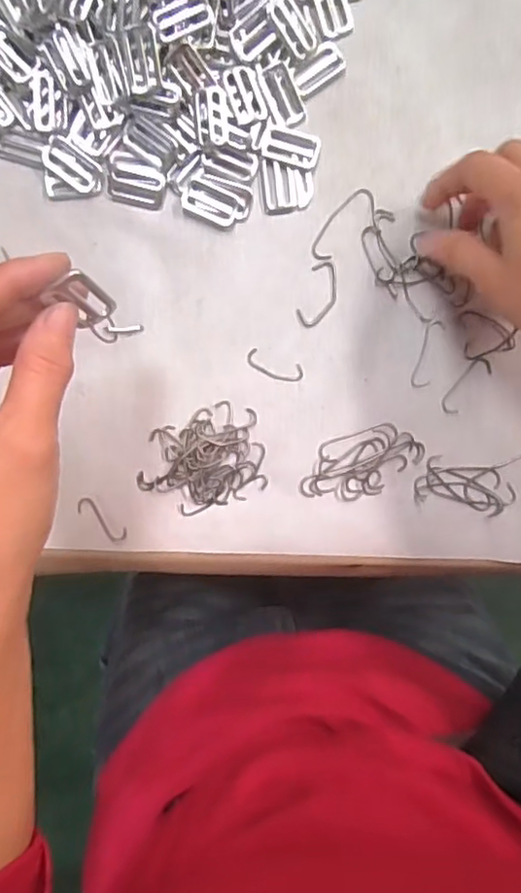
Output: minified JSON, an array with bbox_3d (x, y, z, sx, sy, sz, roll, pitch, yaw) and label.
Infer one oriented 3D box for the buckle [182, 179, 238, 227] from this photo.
[{"bbox_3d":[-0.029,-0.145,0.356,0.032,0.004,0.021,24,94,0],"label":"buckle"}]

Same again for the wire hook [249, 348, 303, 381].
[{"bbox_3d":[0.009,-0.048,0.363,0.035,0.004,0.013,19,94,0],"label":"wire hook"}]

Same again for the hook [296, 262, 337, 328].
[{"bbox_3d":[0.036,-0.091,0.360,0.019,0.004,0.040,21,94,0],"label":"hook"}]

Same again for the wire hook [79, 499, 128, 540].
[{"bbox_3d":[-0.097,0.045,0.369,0.036,0.004,0.011,37,93,6],"label":"wire hook"}]

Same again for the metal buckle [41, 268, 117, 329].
[{"bbox_3d":[-0.069,-0.056,0.232,0.017,0.032,0.007,-43,72,3],"label":"metal buckle"}]

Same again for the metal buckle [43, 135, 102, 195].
[{"bbox_3d":[-0.110,-0.165,0.354,0.037,0.004,0.019,37,94,-1],"label":"metal buckle"}]

